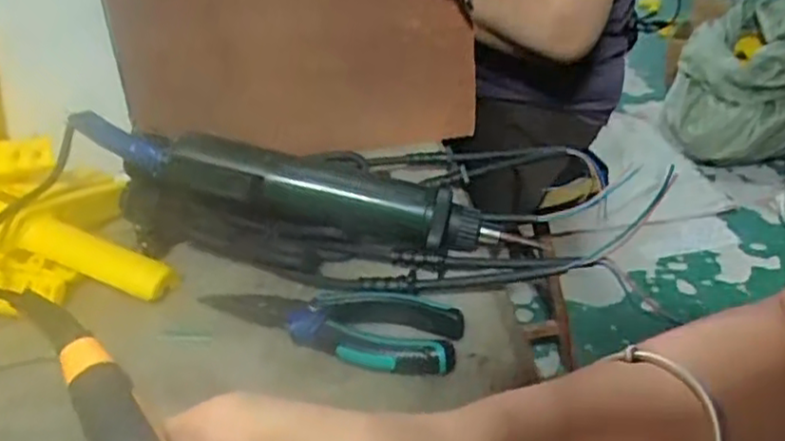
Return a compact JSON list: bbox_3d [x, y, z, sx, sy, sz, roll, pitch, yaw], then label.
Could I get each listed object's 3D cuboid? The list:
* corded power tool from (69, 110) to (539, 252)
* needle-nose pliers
[{"bbox_3d":[-0.061,-0.022,0.439,0.295,0.035,0.034,14,33,-1],"label":"corded power tool"},{"bbox_3d":[-0.037,0.057,0.387,0.151,0.018,0.050,8,34,19],"label":"needle-nose pliers"}]

